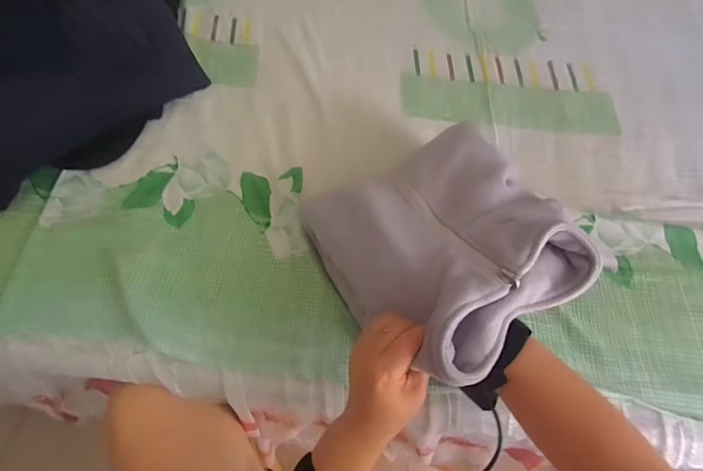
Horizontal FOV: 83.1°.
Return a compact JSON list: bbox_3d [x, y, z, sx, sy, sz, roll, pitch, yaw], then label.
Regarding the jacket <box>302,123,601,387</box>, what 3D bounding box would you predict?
[{"bbox_3d":[0.094,0.002,0.401,0.221,0.088,0.229,-29,69,-15],"label":"jacket"}]

